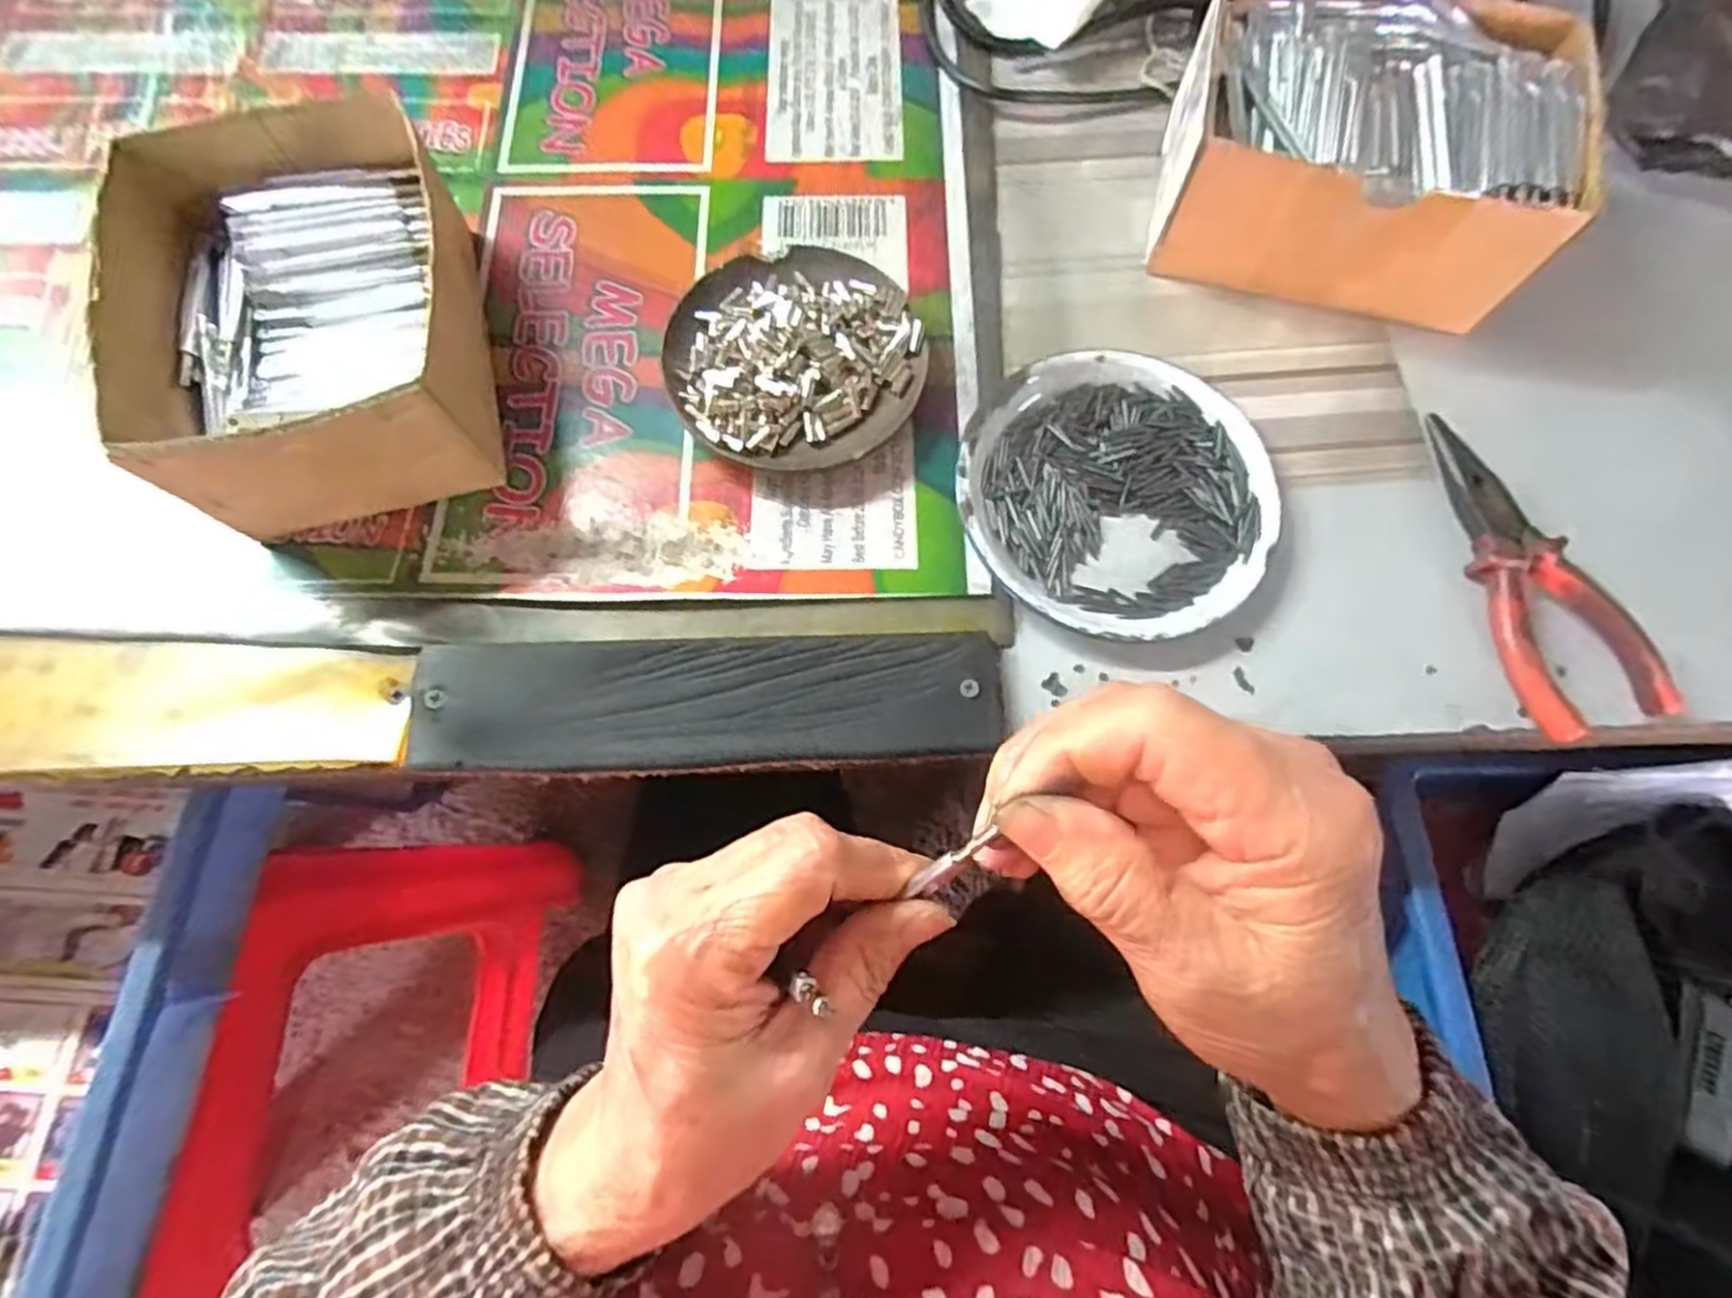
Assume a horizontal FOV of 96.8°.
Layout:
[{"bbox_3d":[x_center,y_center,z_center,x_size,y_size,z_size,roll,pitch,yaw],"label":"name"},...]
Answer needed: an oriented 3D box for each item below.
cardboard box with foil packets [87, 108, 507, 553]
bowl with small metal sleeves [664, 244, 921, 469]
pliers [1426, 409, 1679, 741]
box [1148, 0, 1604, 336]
[{"bbox_3d":[-0.223,-0.137,0.321,0.123,0.072,0.156,-10,74,-4],"label":"cardboard box with foil packets"},{"bbox_3d":[-0.032,-0.133,0.345,0.108,0.026,0.106,0,74,-1],"label":"bowl with small metal sleeves"},{"bbox_3d":[0.284,-0.036,0.325,0.052,0.018,0.144,-5,74,-3],"label":"pliers"},{"bbox_3d":[0.224,-0.234,0.359,0.166,0.070,0.127,15,74,3],"label":"box"}]

